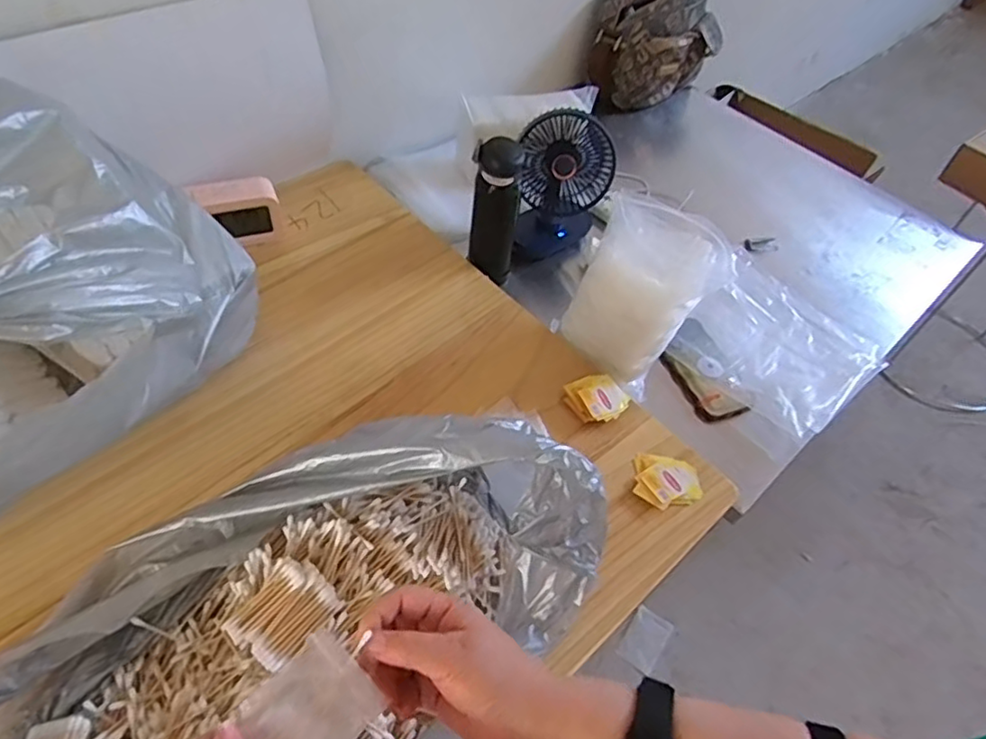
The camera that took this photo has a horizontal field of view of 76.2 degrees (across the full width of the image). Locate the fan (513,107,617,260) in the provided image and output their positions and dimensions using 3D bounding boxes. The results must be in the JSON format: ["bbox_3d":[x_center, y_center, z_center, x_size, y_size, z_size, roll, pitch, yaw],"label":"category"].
[{"bbox_3d":[0.109,-0.299,0.983,0.150,0.201,0.109,-3,52,-8],"label":"fan"}]

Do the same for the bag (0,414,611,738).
[{"bbox_3d":[-0.173,0.211,0.487,0.540,0.162,0.292,-24,58,-23],"label":"bag"}]

